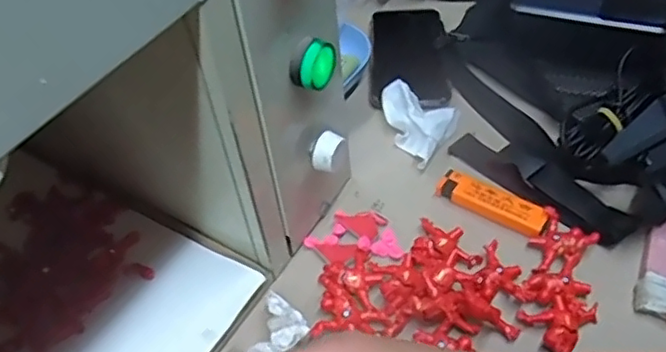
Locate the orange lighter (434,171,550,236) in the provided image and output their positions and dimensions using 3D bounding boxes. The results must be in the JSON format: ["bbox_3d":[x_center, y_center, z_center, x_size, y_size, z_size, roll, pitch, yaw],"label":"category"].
[{"bbox_3d":[0.113,0.019,0.442,0.080,0.013,0.020,27,58,23],"label":"orange lighter"}]

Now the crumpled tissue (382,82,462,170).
[{"bbox_3d":[0.062,-0.045,0.501,0.054,0.021,0.077,-38,55,-24],"label":"crumpled tissue"}]

